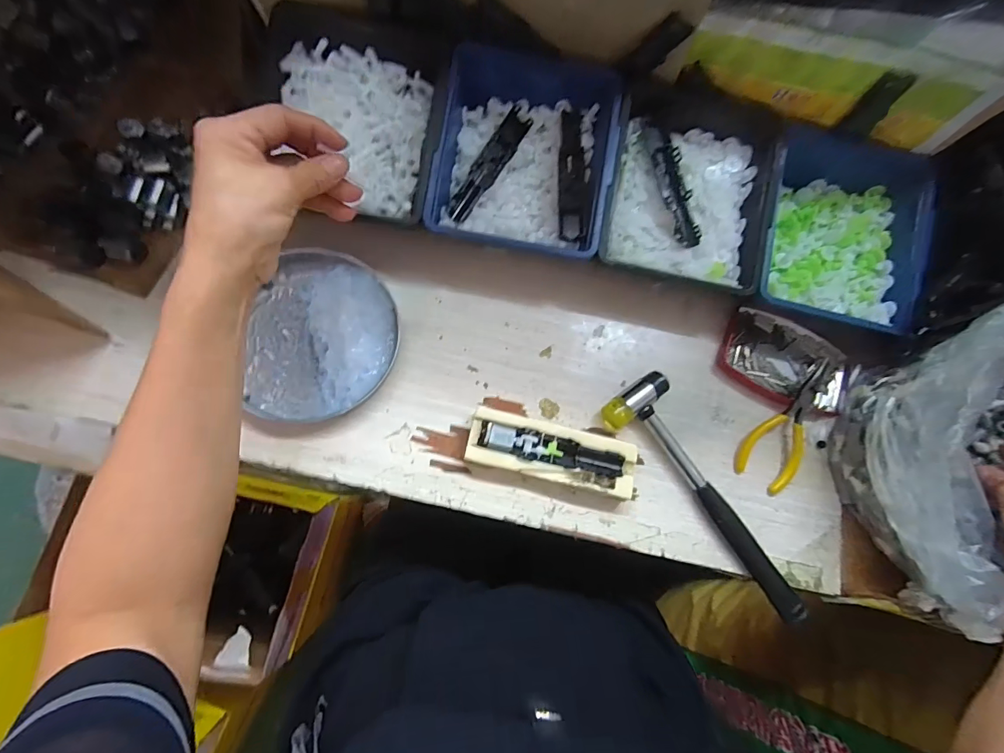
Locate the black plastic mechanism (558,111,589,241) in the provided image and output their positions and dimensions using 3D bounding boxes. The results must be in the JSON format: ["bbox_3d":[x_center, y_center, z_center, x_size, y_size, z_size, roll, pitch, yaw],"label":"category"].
[{"bbox_3d":[0.061,-0.174,0.387,0.023,0.013,0.114,1,77,-7],"label":"black plastic mechanism"}]

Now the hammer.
[{"bbox_3d":[0.168,0.107,0.371,0.060,0.022,0.224,-30,82,-12],"label":"hammer"}]

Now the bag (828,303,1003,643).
[{"bbox_3d":[0.406,0.061,0.335,0.235,0.138,0.223,-15,86,-7],"label":"bag"}]

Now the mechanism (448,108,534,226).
[{"bbox_3d":[-0.012,-0.182,0.386,0.024,0.024,0.119,33,76,1],"label":"mechanism"}]

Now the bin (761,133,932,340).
[{"bbox_3d":[0.306,-0.137,0.408,0.143,0.053,0.167,16,76,-3],"label":"bin"}]

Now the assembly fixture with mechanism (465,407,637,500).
[{"bbox_3d":[0.041,0.062,0.363,0.136,0.023,0.045,14,76,-4],"label":"assembly fixture with mechanism"}]

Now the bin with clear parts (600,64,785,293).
[{"bbox_3d":[0.165,-0.168,0.400,0.143,0.056,0.174,13,76,-4],"label":"bin with clear parts"}]

